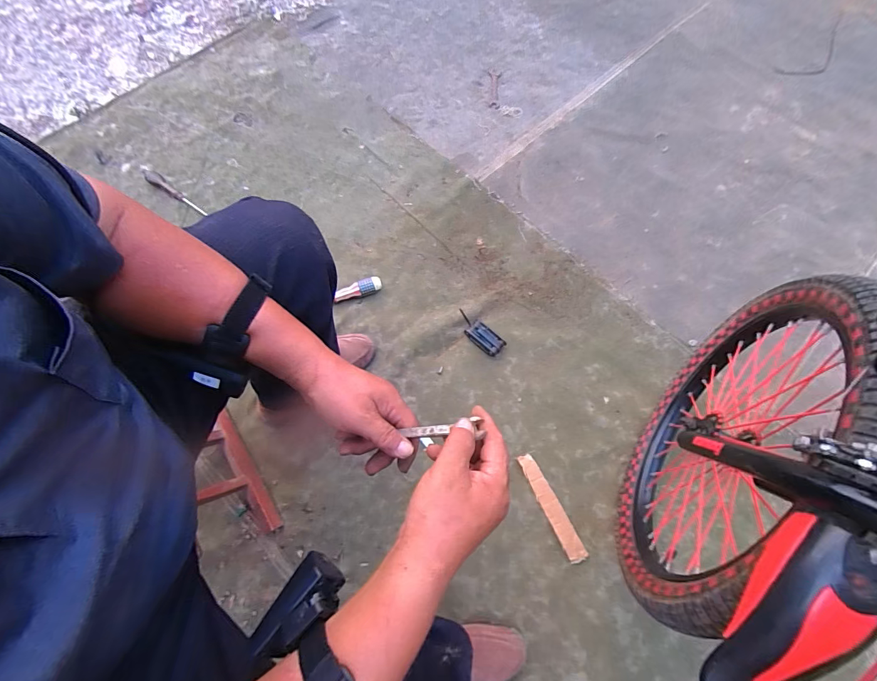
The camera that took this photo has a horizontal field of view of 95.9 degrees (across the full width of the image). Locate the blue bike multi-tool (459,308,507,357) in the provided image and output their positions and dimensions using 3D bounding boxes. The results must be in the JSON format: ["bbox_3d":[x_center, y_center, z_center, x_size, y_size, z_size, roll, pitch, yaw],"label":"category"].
[{"bbox_3d":[0.088,-0.015,0.867,0.121,0.020,0.045,40,73,12],"label":"blue bike multi-tool"}]

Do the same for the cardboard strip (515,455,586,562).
[{"bbox_3d":[0.215,0.317,0.757,0.037,0.007,0.202,-23,68,-14],"label":"cardboard strip"}]

